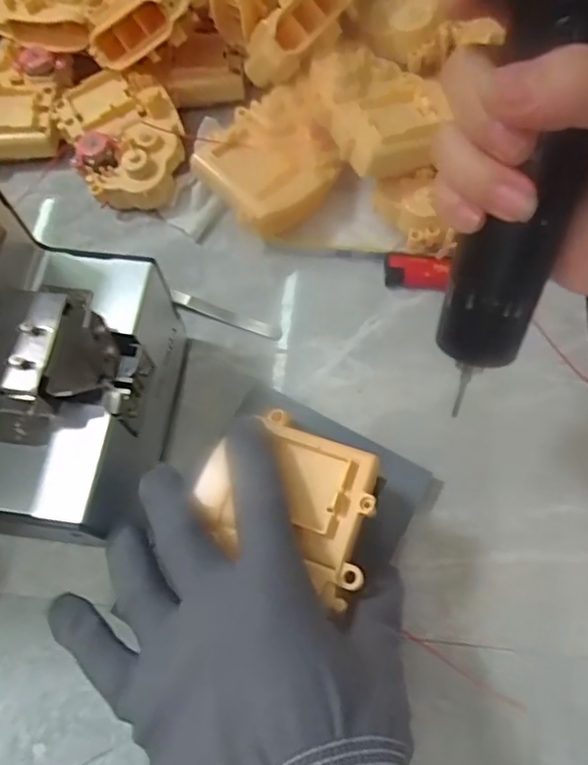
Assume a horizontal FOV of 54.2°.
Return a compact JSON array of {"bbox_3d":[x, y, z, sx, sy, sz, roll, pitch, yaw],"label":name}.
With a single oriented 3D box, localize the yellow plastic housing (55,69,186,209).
[{"bbox_3d":[-0.108,-0.156,0.377,0.069,0.038,0.098,-26,70,-9],"label":"yellow plastic housing"}]

